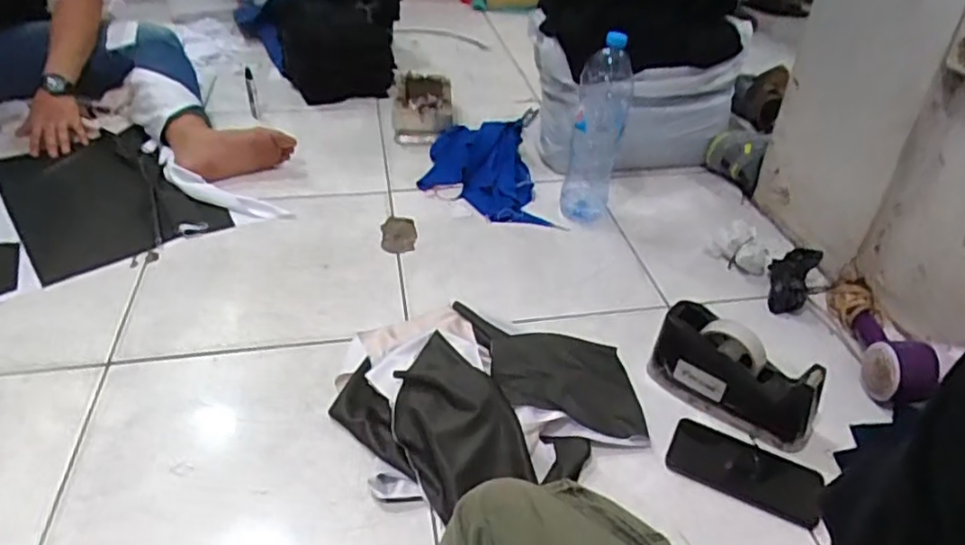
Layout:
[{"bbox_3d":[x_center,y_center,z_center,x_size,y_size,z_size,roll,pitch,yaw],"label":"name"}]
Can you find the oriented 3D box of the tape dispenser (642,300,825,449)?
[{"bbox_3d":[0.308,0.121,0.789,0.196,0.086,0.078,30,46,32],"label":"tape dispenser"}]

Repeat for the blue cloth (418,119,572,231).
[{"bbox_3d":[-0.005,-0.197,1.236,0.209,0.094,0.317,-5,38,-12],"label":"blue cloth"}]

